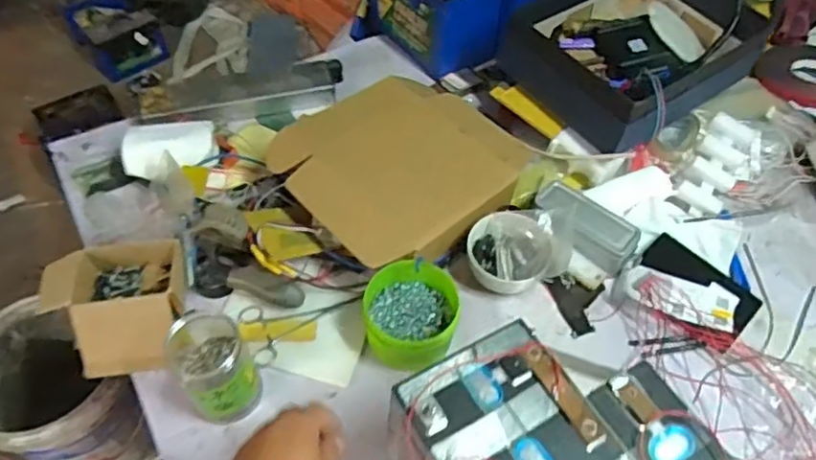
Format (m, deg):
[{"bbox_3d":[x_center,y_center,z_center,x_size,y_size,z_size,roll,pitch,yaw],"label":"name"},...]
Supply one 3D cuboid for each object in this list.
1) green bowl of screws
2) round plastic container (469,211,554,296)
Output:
[{"bbox_3d":[0.003,0.109,0.798,0.115,0.072,0.118,1,52,-2],"label":"green bowl of screws"},{"bbox_3d":[0.140,0.029,0.876,0.106,0.051,0.102,1,52,-2],"label":"round plastic container"}]

